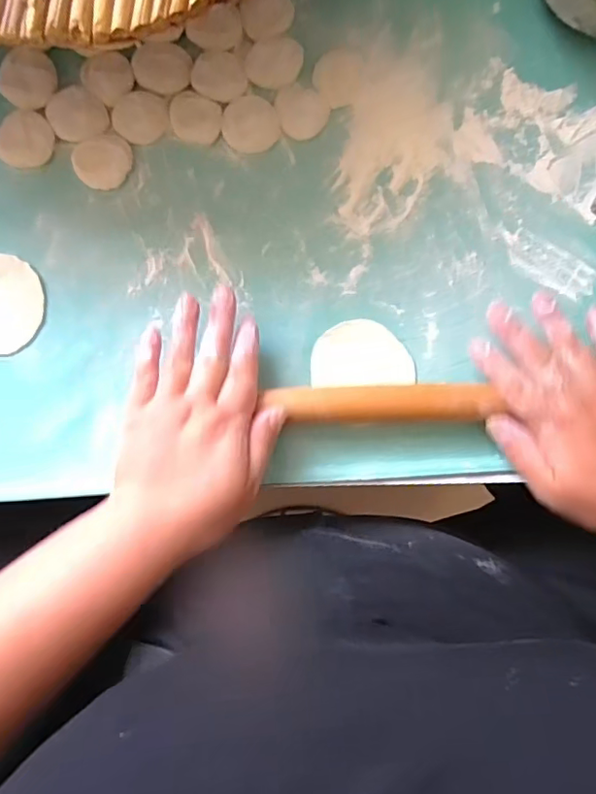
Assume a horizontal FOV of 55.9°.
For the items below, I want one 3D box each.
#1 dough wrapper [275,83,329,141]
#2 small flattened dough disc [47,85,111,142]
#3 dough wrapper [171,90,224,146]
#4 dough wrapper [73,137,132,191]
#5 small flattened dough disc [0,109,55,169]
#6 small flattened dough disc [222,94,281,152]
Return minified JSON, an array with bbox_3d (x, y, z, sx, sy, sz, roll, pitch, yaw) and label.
[{"bbox_3d":[0.004,-0.199,0.390,0.035,0.004,0.039,-14,87,-2],"label":"dough wrapper"},{"bbox_3d":[-0.151,-0.193,0.383,0.038,0.004,0.038,0,87,-2],"label":"small flattened dough disc"},{"bbox_3d":[-0.070,-0.191,0.384,0.037,0.004,0.032,29,86,0],"label":"dough wrapper"},{"bbox_3d":[-0.131,-0.158,0.380,0.038,0.008,0.032,-14,112,-7],"label":"dough wrapper"},{"bbox_3d":[-0.184,-0.174,0.380,0.036,0.005,0.037,0,87,-2],"label":"small flattened dough disc"},{"bbox_3d":[-0.032,-0.187,0.384,0.038,0.004,0.039,-7,87,-2],"label":"small flattened dough disc"}]

